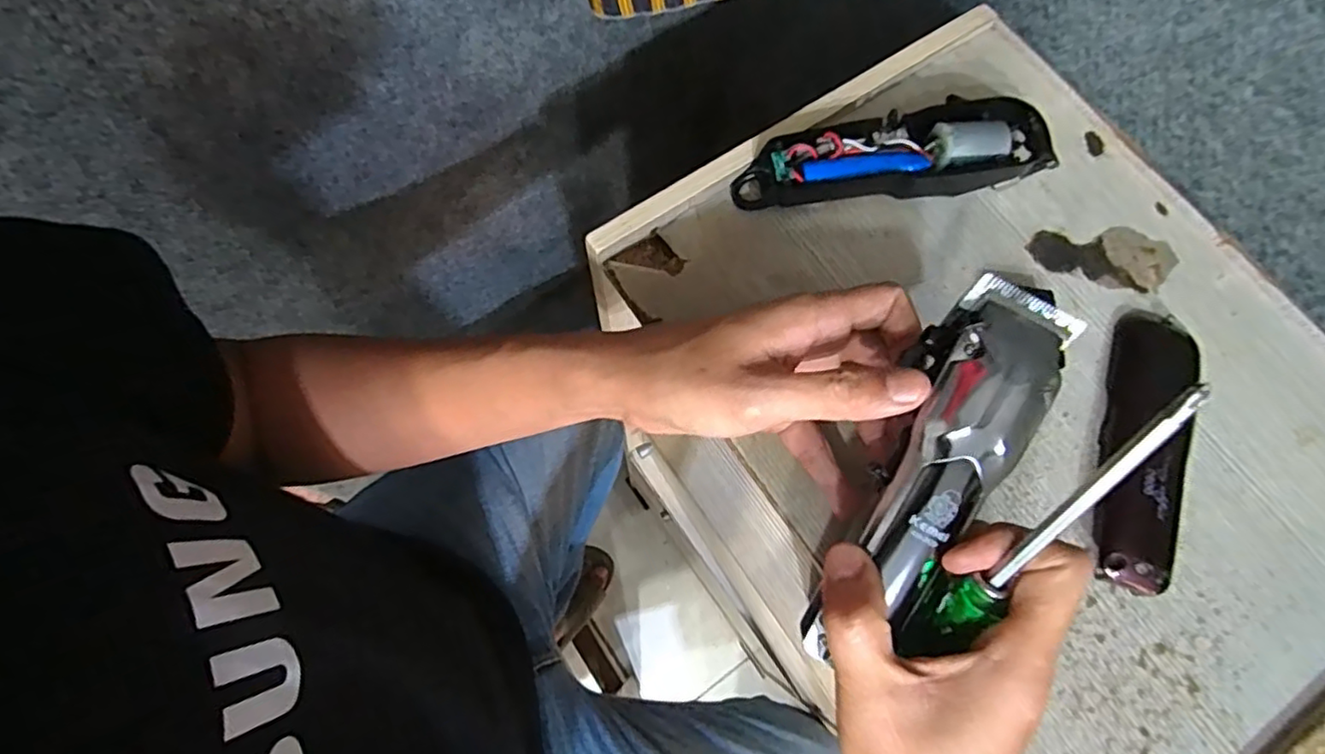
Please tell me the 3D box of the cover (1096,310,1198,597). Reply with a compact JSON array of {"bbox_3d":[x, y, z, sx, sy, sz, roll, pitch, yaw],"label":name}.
[{"bbox_3d":[0.243,0.030,0.333,0.042,0.017,0.148,22,73,5],"label":"cover"}]

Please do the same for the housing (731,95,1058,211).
[{"bbox_3d":[0.127,-0.125,0.371,0.165,0.032,0.047,-5,73,-4],"label":"housing"}]

